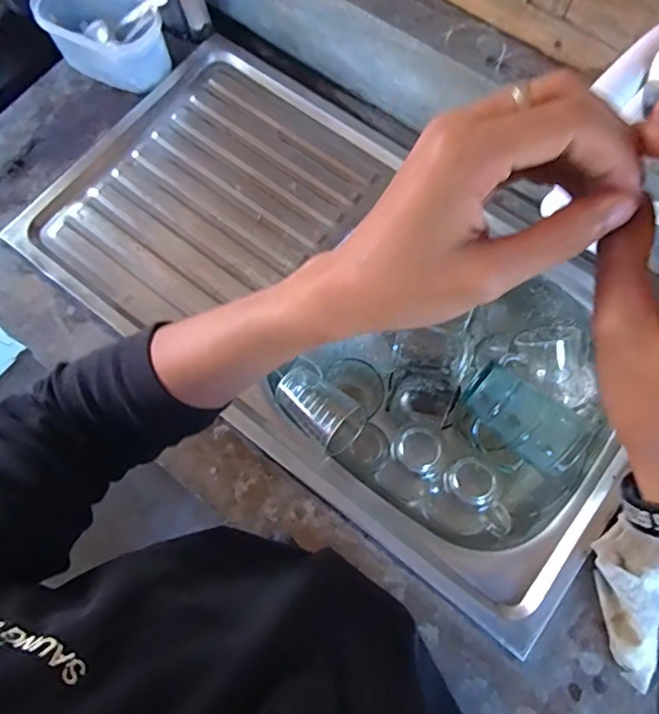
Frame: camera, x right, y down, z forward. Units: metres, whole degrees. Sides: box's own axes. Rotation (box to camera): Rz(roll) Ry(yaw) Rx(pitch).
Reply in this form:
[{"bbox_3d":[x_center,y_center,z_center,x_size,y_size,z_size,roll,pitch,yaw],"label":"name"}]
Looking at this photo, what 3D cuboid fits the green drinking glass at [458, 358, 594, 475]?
[{"bbox_3d":[0.205,0.063,0.569,0.125,0.072,0.063,41,80,13],"label":"green drinking glass"}]

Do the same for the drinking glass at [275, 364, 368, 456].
[{"bbox_3d":[-0.010,0.055,0.610,0.068,0.062,0.104,-44,76,-9],"label":"drinking glass"}]

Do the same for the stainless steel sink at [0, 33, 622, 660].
[{"bbox_3d":[0.010,-0.070,0.678,0.744,0.137,0.399,36,79,12],"label":"stainless steel sink"}]

